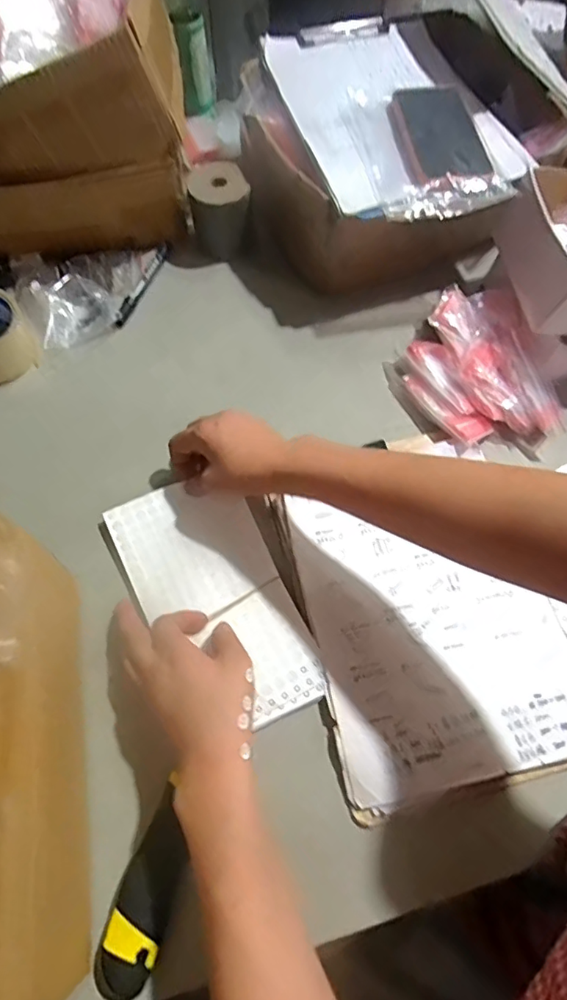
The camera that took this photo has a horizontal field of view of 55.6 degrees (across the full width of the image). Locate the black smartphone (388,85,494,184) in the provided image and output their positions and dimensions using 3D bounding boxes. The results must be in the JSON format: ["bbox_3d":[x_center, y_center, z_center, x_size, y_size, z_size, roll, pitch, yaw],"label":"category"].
[{"bbox_3d":[0.162,-0.392,0.570,0.081,0.013,0.161,-6,66,-3],"label":"black smartphone"}]

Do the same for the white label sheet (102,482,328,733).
[{"bbox_3d":[-0.061,0.086,0.484,0.122,0.008,0.233,-23,67,-14],"label":"white label sheet"}]

